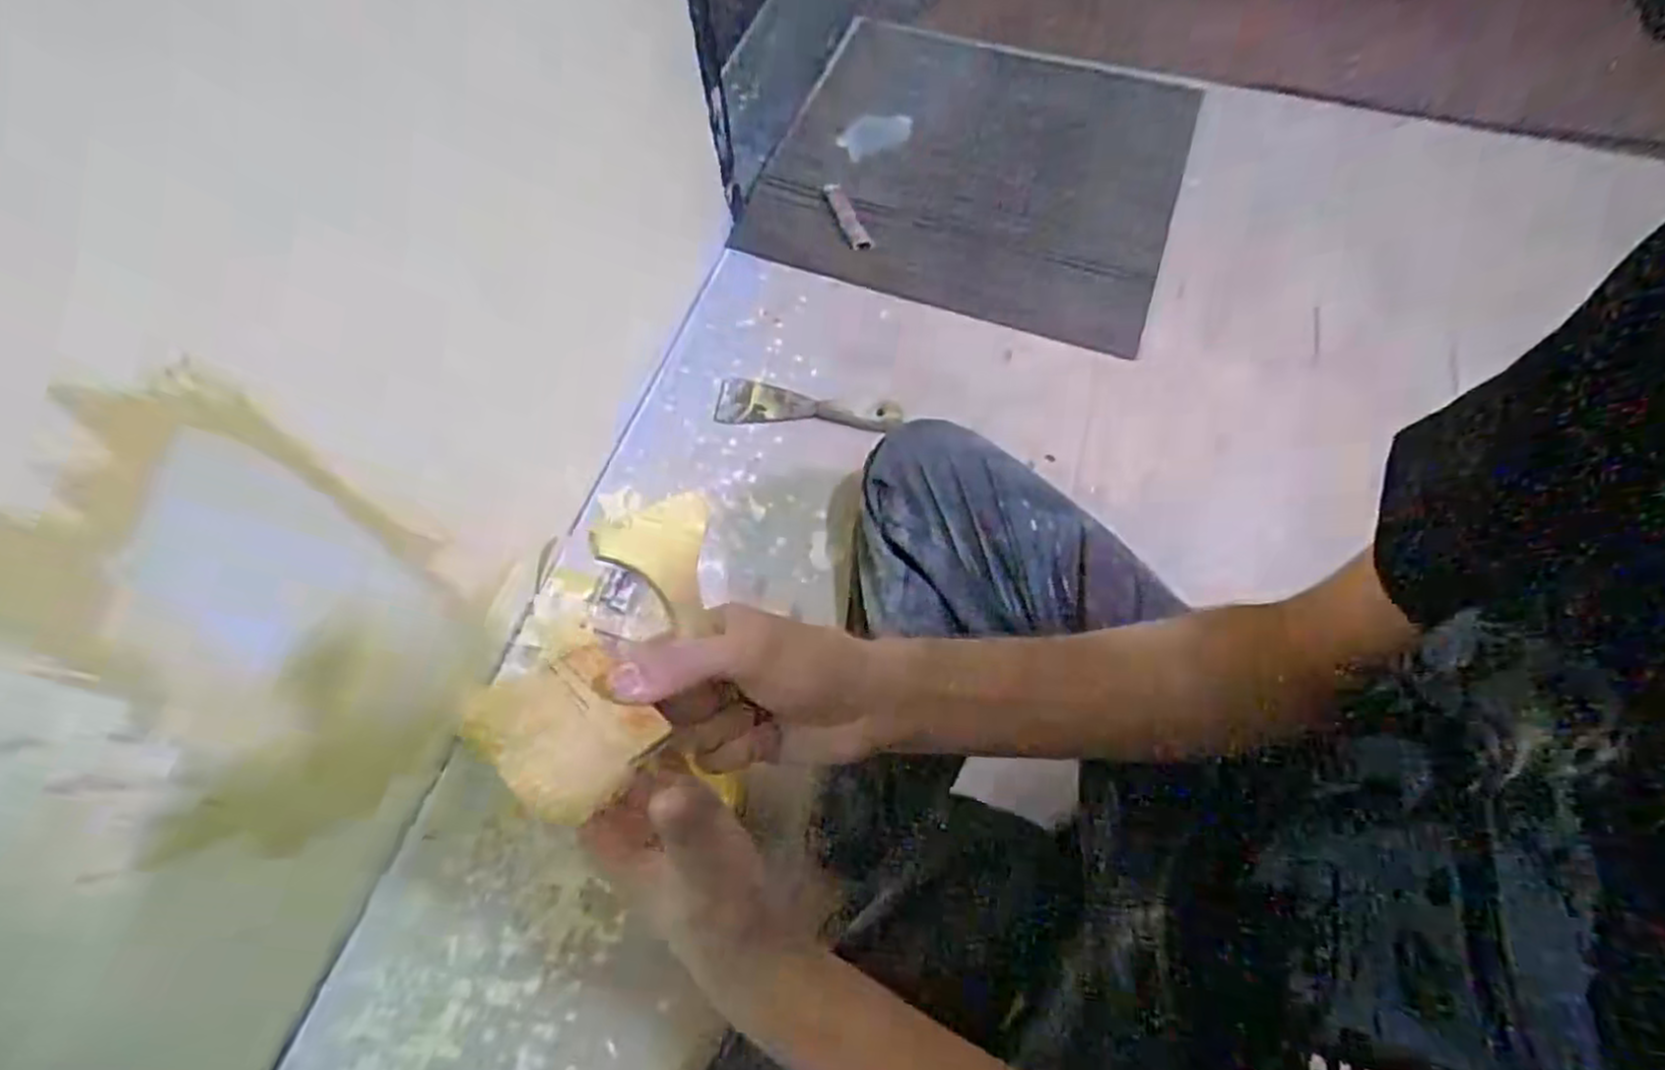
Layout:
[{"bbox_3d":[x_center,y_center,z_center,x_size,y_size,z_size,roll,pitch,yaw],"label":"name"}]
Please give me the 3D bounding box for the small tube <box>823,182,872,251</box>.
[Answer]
[{"bbox_3d":[0.014,-0.376,0.900,0.025,0.016,0.092,-26,83,-11],"label":"small tube"}]

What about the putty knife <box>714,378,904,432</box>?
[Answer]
[{"bbox_3d":[-0.025,-0.139,0.796,0.192,0.014,0.054,5,64,4],"label":"putty knife"}]

